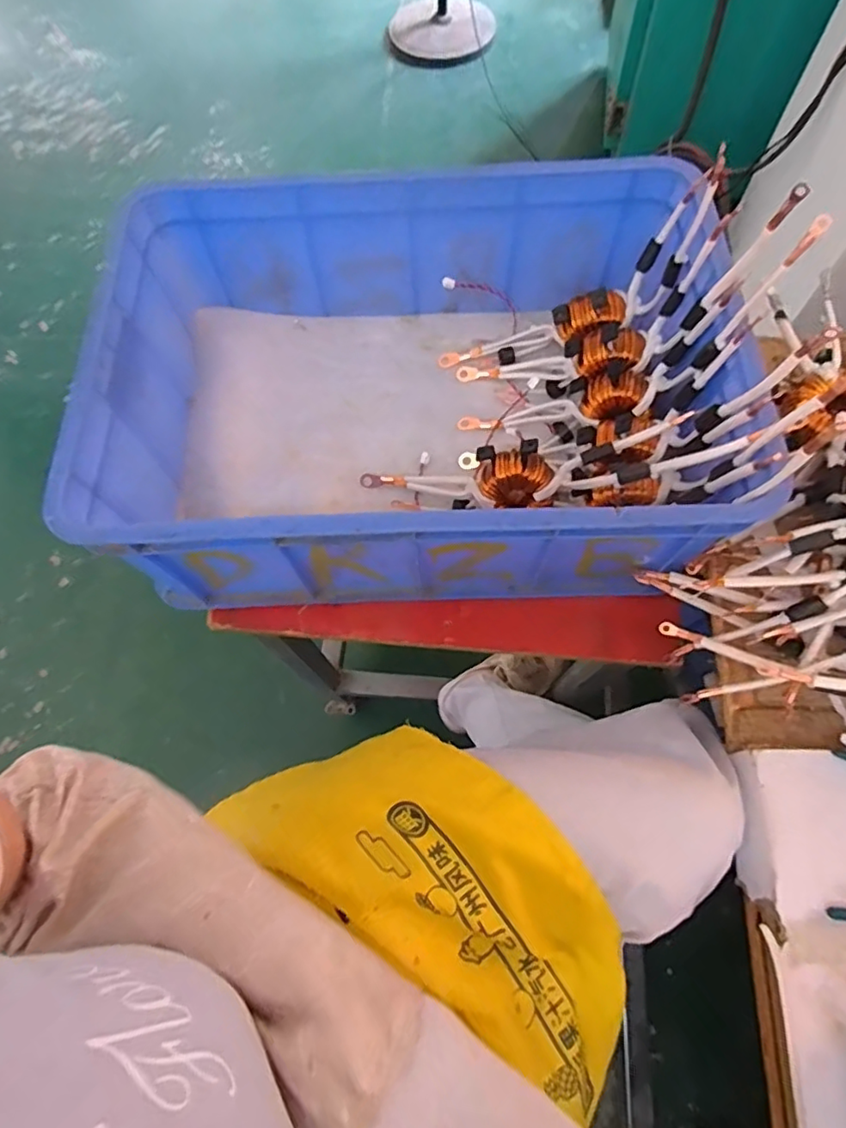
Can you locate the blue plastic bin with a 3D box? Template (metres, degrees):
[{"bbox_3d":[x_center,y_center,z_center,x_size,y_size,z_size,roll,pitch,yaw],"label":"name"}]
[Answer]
[{"bbox_3d":[-0.016,-0.185,0.624,0.578,0.200,0.417,-2,68,2],"label":"blue plastic bin"}]

